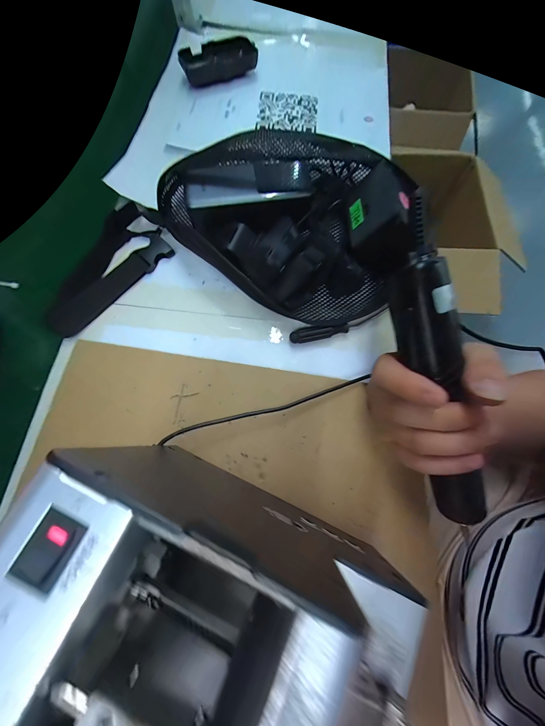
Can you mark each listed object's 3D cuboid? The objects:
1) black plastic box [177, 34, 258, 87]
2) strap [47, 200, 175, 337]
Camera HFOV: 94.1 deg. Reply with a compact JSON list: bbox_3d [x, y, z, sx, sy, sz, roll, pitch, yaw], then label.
[{"bbox_3d":[-0.079,-0.446,0.373,0.109,0.026,0.046,-18,74,-6],"label":"black plastic box"},{"bbox_3d":[-0.179,-0.103,0.271,0.075,0.022,0.161,34,77,11],"label":"strap"}]

